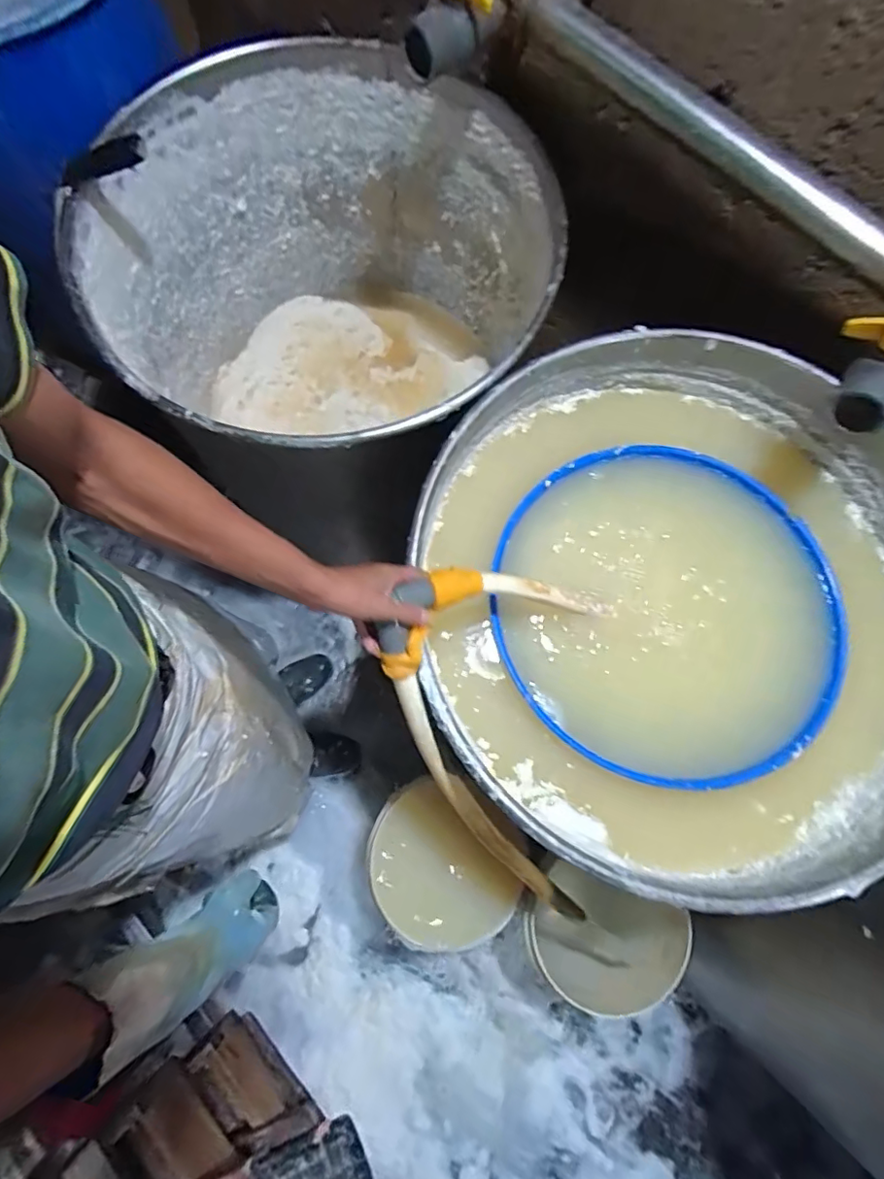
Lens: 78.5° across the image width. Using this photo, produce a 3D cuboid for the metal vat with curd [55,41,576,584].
[{"bbox_3d":[-0.218,-0.521,1.129,0.757,0.590,0.786,1,74,-2],"label":"metal vat with curd"}]

